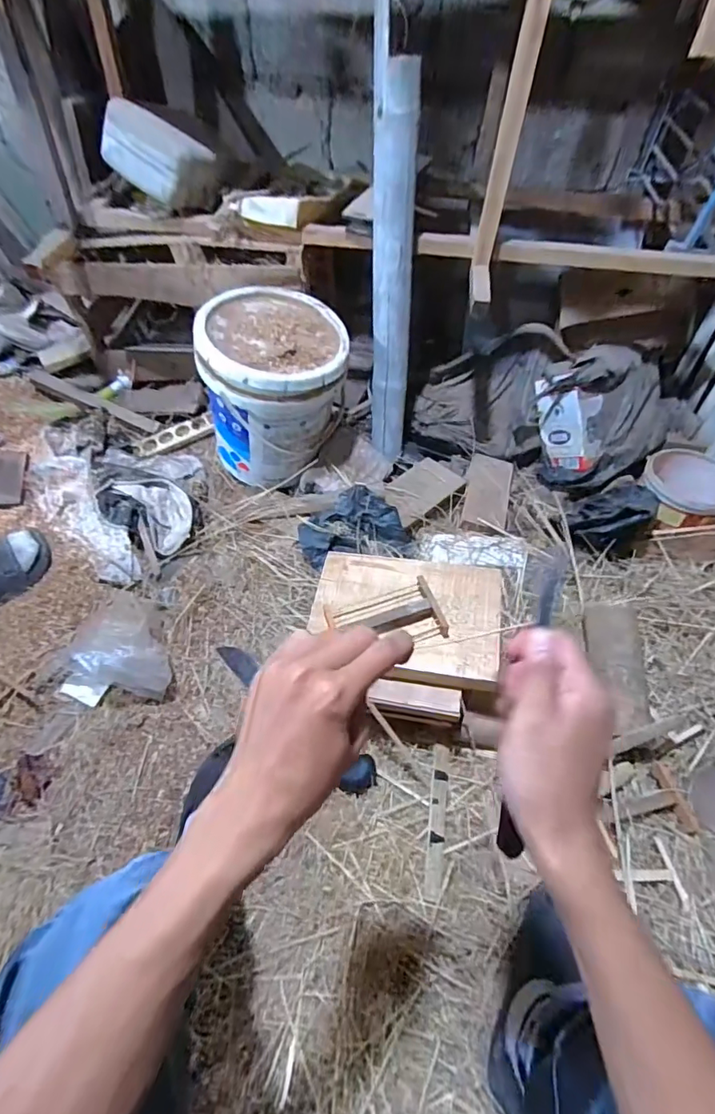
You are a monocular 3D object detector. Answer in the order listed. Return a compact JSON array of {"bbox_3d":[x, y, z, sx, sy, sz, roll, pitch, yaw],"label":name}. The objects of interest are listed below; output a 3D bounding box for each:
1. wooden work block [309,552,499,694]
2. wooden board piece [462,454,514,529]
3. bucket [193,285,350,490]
[{"bbox_3d":[0.075,0.088,0.792,0.290,0.031,0.208,9,51,6],"label":"wooden work block"},{"bbox_3d":[0.312,-0.156,1.204,0.101,0.016,0.189,9,68,11],"label":"wooden board piece"},{"bbox_3d":[-0.174,-0.355,1.121,0.294,0.334,0.279,1,50,-1],"label":"bucket"}]

